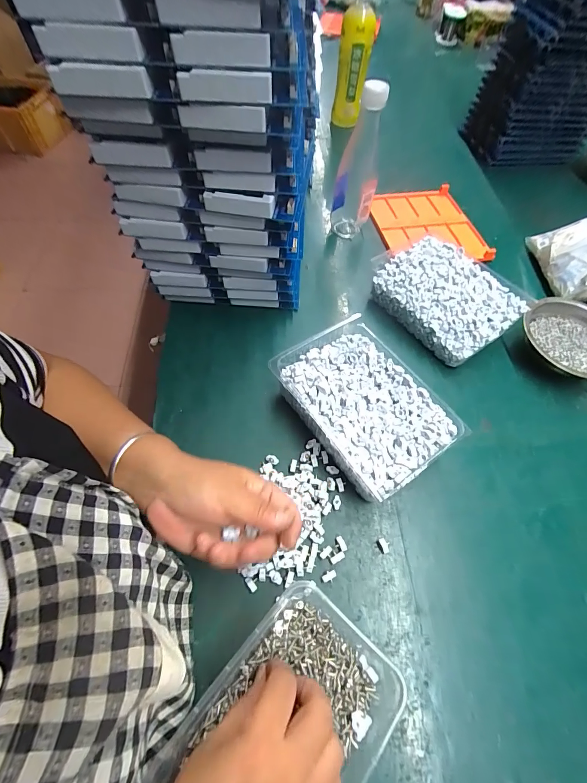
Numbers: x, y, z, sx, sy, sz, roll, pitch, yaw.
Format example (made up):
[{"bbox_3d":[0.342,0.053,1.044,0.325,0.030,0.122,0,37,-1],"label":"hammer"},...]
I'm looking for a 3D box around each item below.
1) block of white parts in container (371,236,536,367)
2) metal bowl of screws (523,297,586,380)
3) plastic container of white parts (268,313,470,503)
[{"bbox_3d":[0.207,-0.131,0.470,0.124,0.063,0.179,-33,66,-19],"label":"block of white parts in container"},{"bbox_3d":[0.372,-0.067,0.451,0.122,0.046,0.123,1,60,-2],"label":"metal bowl of screws"},{"bbox_3d":[0.077,0.016,0.375,0.130,0.057,0.181,-30,65,-18],"label":"plastic container of white parts"}]

